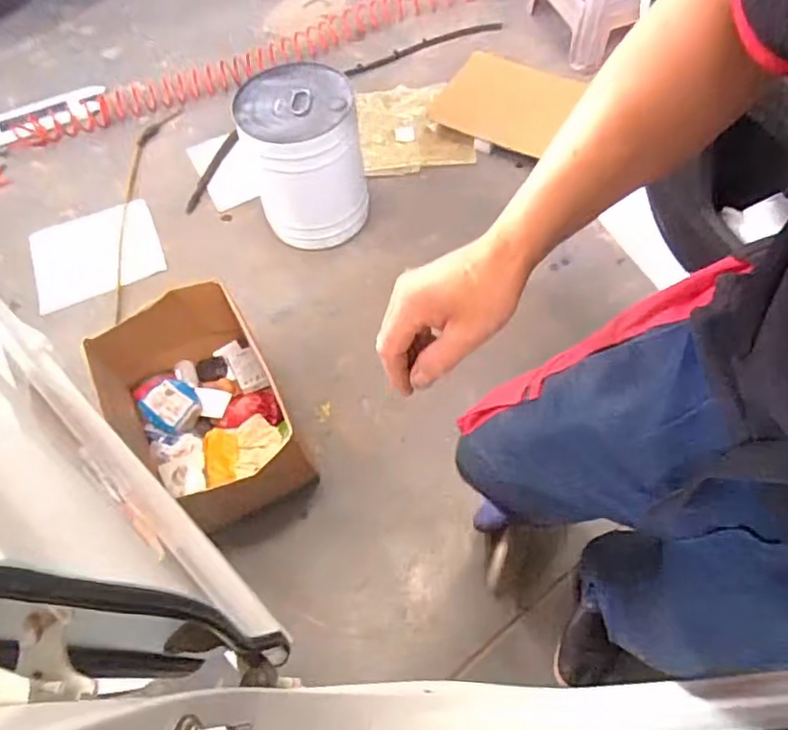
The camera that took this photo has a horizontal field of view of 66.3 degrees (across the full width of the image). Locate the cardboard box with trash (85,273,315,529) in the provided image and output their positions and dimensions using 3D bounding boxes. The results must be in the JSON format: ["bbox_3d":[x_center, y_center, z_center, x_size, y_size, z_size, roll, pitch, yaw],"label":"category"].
[{"bbox_3d":[-0.422,0.110,1.333,0.355,0.240,0.492,-31,63,-13],"label":"cardboard box with trash"}]

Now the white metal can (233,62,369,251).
[{"bbox_3d":[-0.235,-0.551,1.630,0.284,0.385,0.279,-15,61,-4],"label":"white metal can"}]

